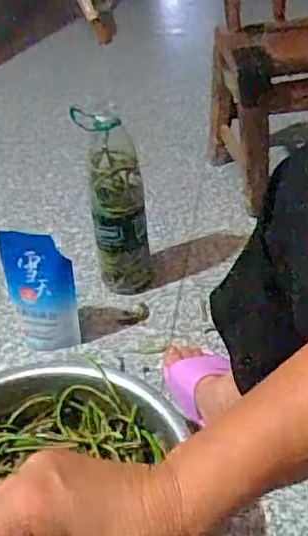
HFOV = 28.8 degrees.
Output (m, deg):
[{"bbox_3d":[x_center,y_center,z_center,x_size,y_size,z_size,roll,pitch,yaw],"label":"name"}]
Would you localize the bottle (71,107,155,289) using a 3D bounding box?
[{"bbox_3d":[-0.058,-0.097,0.962,0.091,0.304,0.096,-10,39,-5],"label":"bottle"}]

